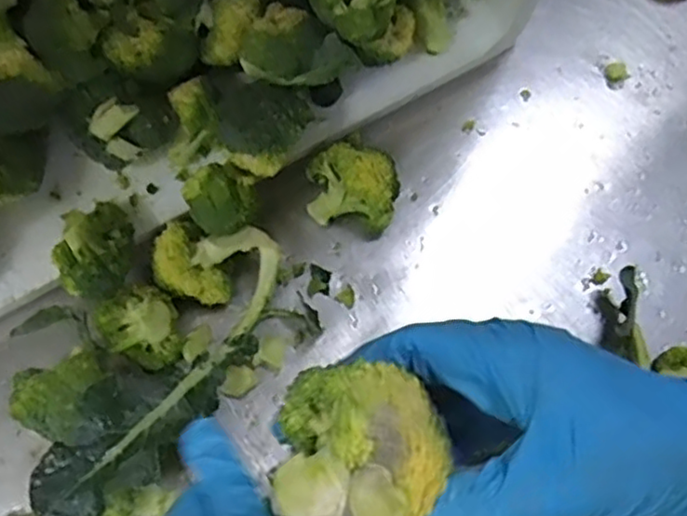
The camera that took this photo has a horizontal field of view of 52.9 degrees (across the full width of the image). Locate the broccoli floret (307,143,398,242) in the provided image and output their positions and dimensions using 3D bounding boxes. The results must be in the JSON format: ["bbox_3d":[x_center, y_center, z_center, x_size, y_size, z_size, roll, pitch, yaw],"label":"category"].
[{"bbox_3d":[0.005,-0.045,0.439,0.058,0.041,0.045,17,76,3],"label":"broccoli floret"}]

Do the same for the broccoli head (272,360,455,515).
[{"bbox_3d":[0.003,0.065,0.222,0.057,0.031,0.061,0,76,-2],"label":"broccoli head"}]

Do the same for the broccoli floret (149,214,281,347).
[{"bbox_3d":[-0.074,0.006,0.420,0.072,0.044,0.061,38,78,8],"label":"broccoli floret"}]

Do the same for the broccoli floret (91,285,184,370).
[{"bbox_3d":[-0.112,0.038,0.387,0.045,0.041,0.040,33,77,7],"label":"broccoli floret"}]

